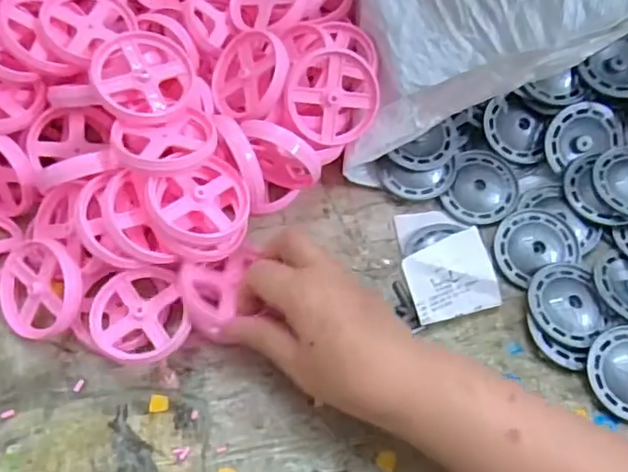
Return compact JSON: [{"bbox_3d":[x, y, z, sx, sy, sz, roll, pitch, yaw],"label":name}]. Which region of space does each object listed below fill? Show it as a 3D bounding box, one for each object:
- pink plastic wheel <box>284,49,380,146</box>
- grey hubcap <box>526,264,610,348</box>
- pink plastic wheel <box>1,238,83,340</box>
[{"bbox_3d":[0.013,-0.095,0.413,0.063,0.007,0.063,-3,106,-9],"label":"pink plastic wheel"},{"bbox_3d":[0.164,0.044,0.392,0.047,0.005,0.055,-11,61,-4],"label":"grey hubcap"},{"bbox_3d":[-0.184,0.035,0.401,0.064,0.012,0.064,-1,87,22],"label":"pink plastic wheel"}]

